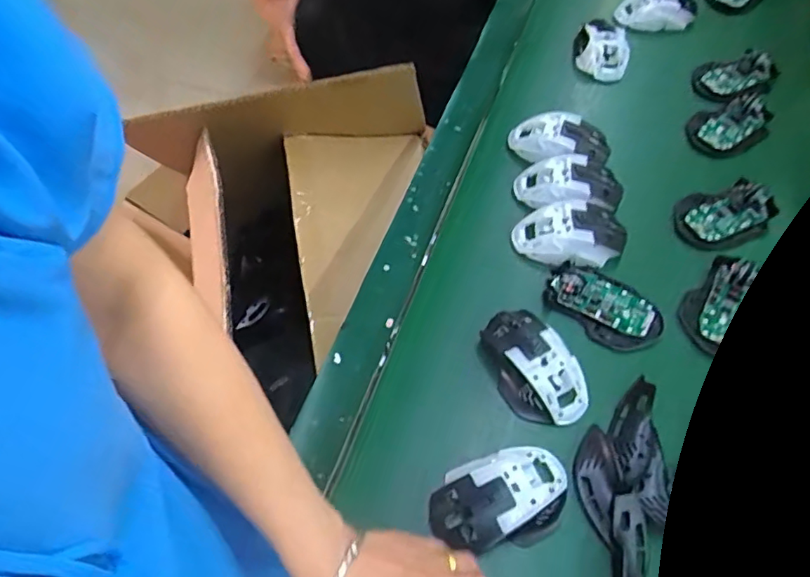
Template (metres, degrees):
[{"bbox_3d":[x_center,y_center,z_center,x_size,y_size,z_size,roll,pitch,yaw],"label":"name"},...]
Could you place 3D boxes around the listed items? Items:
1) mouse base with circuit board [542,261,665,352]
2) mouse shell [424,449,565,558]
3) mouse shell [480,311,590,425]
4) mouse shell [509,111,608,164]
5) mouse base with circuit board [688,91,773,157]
[{"bbox_3d":[0.196,0.014,0.552,0.113,0.028,0.066,34,64,20],"label":"mouse base with circuit board"},{"bbox_3d":[0.077,0.167,0.449,0.114,0.029,0.070,-8,58,-4],"label":"mouse shell"},{"bbox_3d":[0.118,0.068,0.508,0.066,0.028,0.111,-24,61,-14],"label":"mouse shell"},{"bbox_3d":[0.181,-0.170,0.656,0.116,0.037,0.066,13,59,8],"label":"mouse shell"},{"bbox_3d":[0.402,-0.202,0.688,0.111,0.022,0.067,-24,61,-14],"label":"mouse base with circuit board"}]

